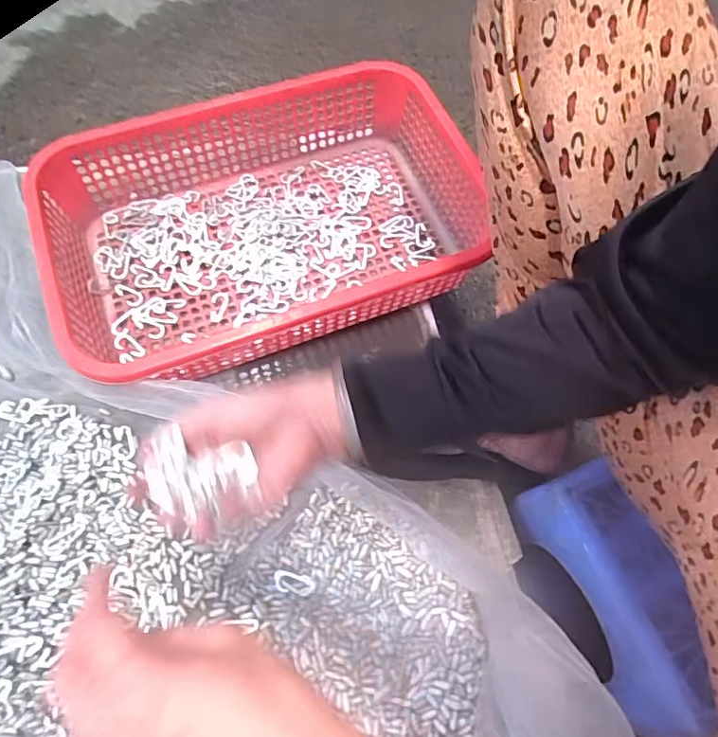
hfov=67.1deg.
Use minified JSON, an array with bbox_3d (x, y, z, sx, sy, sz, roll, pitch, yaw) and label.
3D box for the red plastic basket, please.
[{"bbox_3d":[-0.098,-0.159,0.611,0.446,0.109,0.297,-21,68,-11],"label":"red plastic basket"}]

